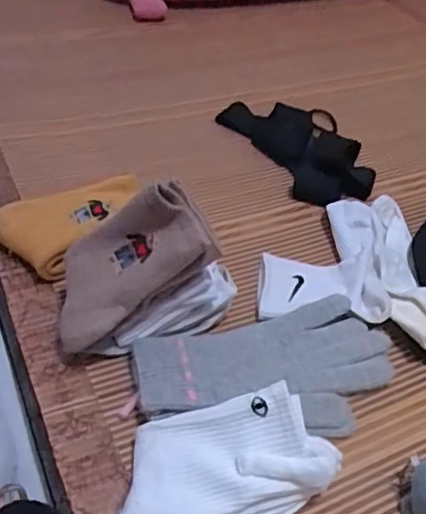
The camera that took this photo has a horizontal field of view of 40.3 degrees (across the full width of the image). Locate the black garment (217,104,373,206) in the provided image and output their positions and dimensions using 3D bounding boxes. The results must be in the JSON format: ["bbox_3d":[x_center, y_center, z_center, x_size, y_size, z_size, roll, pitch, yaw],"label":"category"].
[{"bbox_3d":[0.126,-0.151,0.764,0.148,0.029,0.228,-20,51,-25],"label":"black garment"}]

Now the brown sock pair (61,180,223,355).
[{"bbox_3d":[-0.072,0.005,0.466,0.144,0.046,0.080,-37,64,7],"label":"brown sock pair"}]

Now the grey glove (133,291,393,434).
[{"bbox_3d":[0.049,0.095,0.475,0.215,0.020,0.115,-10,47,-17],"label":"grey glove"}]

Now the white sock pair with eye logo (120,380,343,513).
[{"bbox_3d":[0.005,0.139,0.399,0.148,0.047,0.086,-12,48,-19],"label":"white sock pair with eye logo"}]

